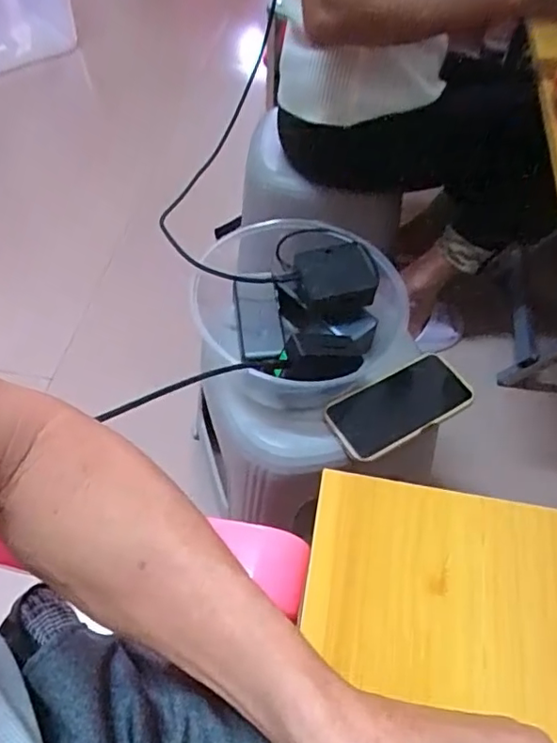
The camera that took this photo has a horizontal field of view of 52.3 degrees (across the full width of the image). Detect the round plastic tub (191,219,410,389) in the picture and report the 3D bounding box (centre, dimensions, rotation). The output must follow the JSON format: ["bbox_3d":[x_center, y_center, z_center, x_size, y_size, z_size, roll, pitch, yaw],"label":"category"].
[{"bbox_3d":[0.025,-0.073,0.658,0.214,0.091,0.251,-28,60,-20],"label":"round plastic tub"}]

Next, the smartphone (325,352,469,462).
[{"bbox_3d":[0.136,0.036,0.636,0.160,0.018,0.076,-24,58,-18],"label":"smartphone"}]

